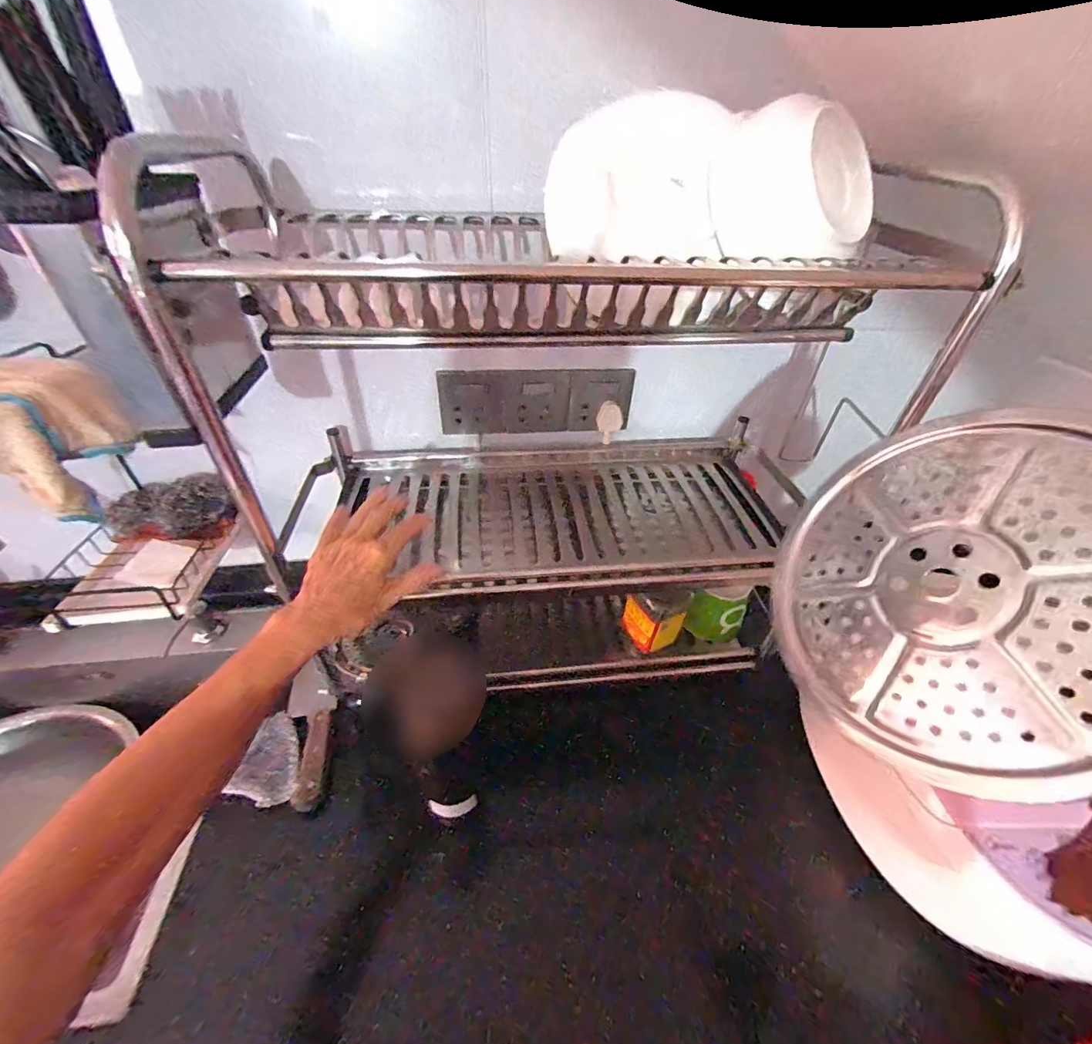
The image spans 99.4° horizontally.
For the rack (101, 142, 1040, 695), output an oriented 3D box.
[{"bbox_3d":[0.039,-0.072,0.534,0.661,0.484,0.286,-3,40,-7],"label":"rack"}]

